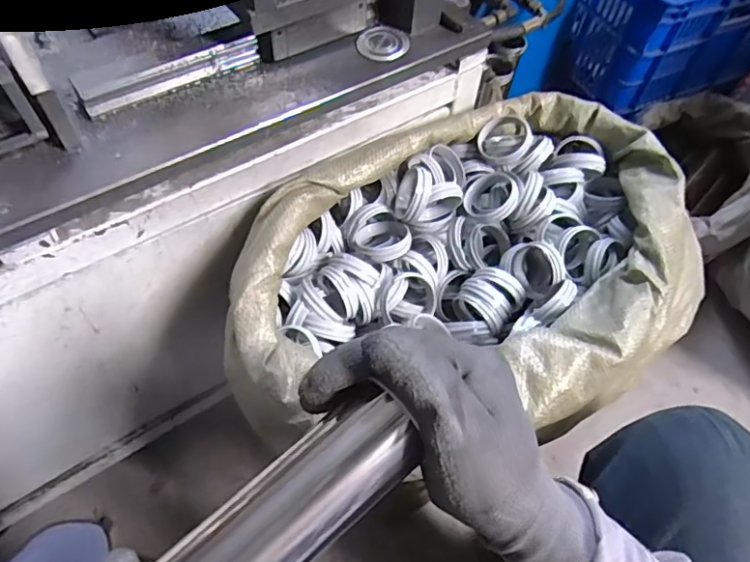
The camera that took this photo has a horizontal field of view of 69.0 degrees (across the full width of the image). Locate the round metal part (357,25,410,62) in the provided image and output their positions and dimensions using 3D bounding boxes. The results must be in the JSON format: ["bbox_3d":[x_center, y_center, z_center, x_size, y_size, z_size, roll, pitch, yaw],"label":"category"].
[{"bbox_3d":[0.009,-0.254,0.578,0.055,0.011,0.055,2,57,-3],"label":"round metal part"}]

